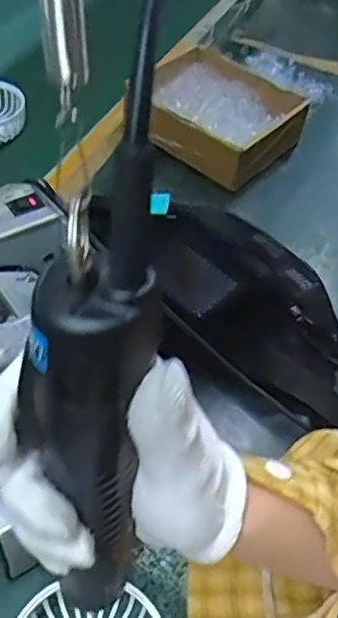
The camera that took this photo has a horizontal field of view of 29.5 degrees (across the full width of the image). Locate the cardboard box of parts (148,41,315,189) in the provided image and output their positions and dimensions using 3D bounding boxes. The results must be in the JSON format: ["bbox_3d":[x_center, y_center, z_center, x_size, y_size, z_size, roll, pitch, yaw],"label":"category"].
[{"bbox_3d":[0.051,-0.203,0.684,0.159,0.057,0.132,32,55,20],"label":"cardboard box of parts"}]

